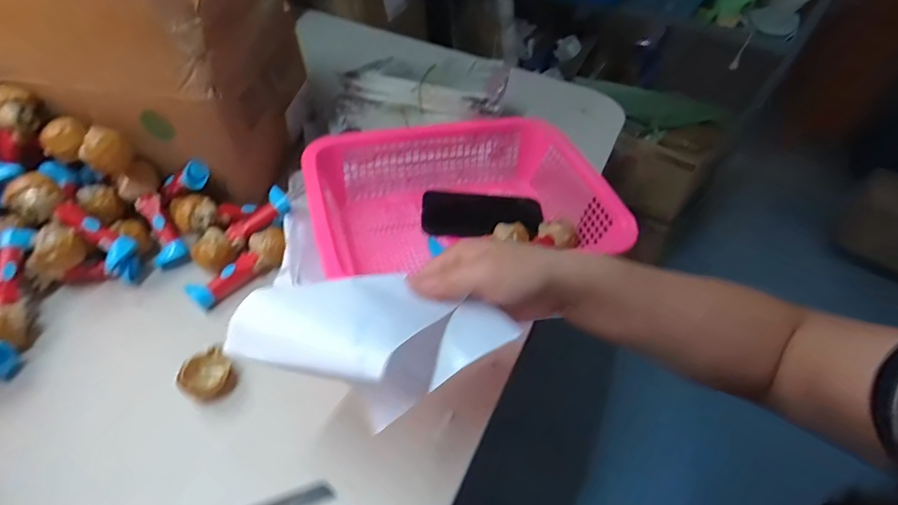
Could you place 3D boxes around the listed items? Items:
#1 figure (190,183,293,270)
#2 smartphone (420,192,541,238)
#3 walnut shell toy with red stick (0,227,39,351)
[{"bbox_3d":[-0.250,-0.028,0.562,0.048,0.040,0.125,32,51,23],"label":"figure"},{"bbox_3d":[0.046,-0.055,0.650,0.166,0.013,0.064,-1,74,-5],"label":"smartphone"},{"bbox_3d":[-0.449,0.035,0.473,0.042,0.032,0.123,-8,67,-14],"label":"walnut shell toy with red stick"}]

